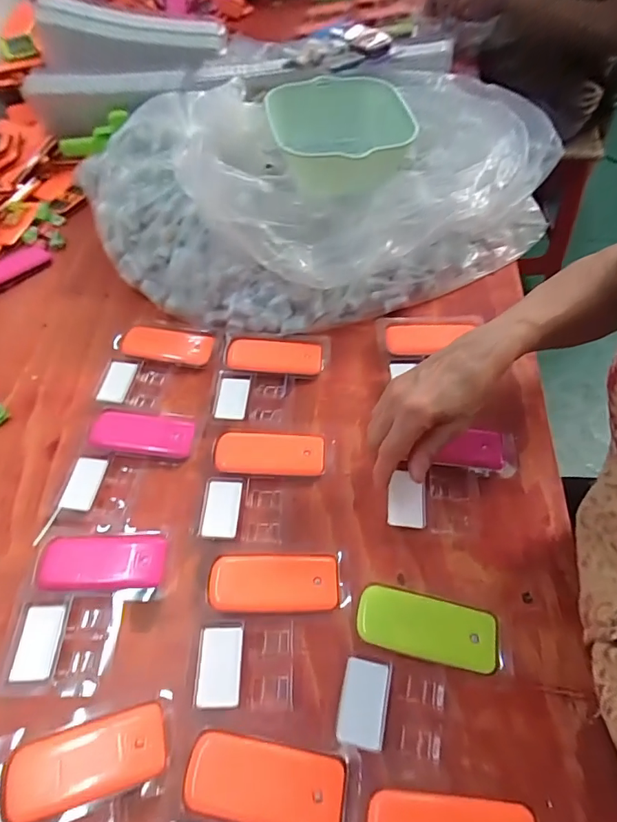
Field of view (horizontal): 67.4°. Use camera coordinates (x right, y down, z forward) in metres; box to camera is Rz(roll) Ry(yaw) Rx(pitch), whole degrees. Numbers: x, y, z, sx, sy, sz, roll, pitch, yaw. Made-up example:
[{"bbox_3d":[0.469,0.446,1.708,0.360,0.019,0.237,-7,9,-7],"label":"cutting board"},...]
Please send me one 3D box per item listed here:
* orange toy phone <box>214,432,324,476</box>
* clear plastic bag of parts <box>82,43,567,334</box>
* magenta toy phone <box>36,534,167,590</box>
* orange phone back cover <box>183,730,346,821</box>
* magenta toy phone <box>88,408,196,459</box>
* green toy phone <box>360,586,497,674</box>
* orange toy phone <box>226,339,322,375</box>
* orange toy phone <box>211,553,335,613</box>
[{"bbox_3d":[-0.038,0.042,0.455,0.105,0.019,0.046,-2,56,3],"label":"orange toy phone"},{"bbox_3d":[-0.015,-0.323,0.611,0.488,0.147,0.507,-37,61,-19],"label":"clear plastic bag of parts"},{"bbox_3d":[-0.177,0.130,0.401,0.104,0.012,0.045,-3,56,2],"label":"magenta toy phone"},{"bbox_3d":[-0.029,0.250,0.309,0.103,0.010,0.046,6,57,8],"label":"orange phone back cover"},{"bbox_3d":[-0.170,0.023,0.476,0.104,0.015,0.047,2,56,6],"label":"magenta toy phone"},{"bbox_3d":[0.092,0.168,0.360,0.104,0.010,0.047,8,57,10],"label":"green toy phone"},{"bbox_3d":[-0.039,-0.062,0.523,0.105,0.015,0.043,0,56,4],"label":"orange toy phone"},{"bbox_3d":[-0.029,0.142,0.385,0.104,0.012,0.045,-3,56,3],"label":"orange toy phone"}]

